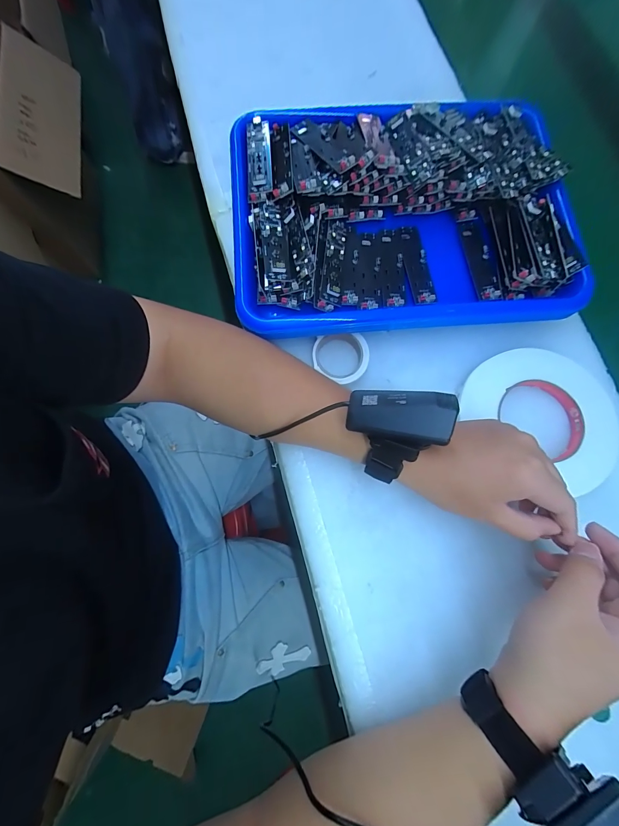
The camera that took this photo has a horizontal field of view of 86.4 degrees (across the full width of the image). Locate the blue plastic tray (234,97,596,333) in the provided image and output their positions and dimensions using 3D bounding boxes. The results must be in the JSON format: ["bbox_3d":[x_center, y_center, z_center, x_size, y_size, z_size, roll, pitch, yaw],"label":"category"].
[{"bbox_3d":[0.089,-0.205,0.329,0.326,0.038,0.248,-4,77,-2],"label":"blue plastic tray"}]

